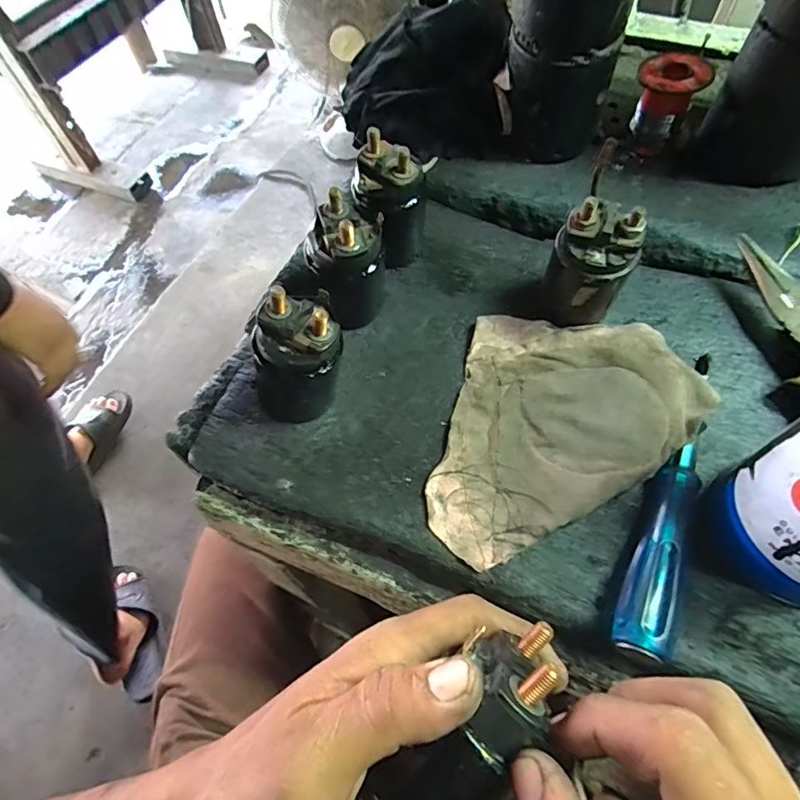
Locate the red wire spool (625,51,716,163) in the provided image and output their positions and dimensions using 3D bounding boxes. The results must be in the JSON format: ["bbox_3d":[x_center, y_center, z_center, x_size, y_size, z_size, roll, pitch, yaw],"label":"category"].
[{"bbox_3d":[0.208,-0.230,0.396,0.048,0.061,0.045,-1,61,3],"label":"red wire spool"}]

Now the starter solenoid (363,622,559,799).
[{"bbox_3d":[0.026,0.129,0.188,0.038,0.036,0.093,34,95,20],"label":"starter solenoid"}]

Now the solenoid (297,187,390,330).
[{"bbox_3d":[-0.034,-0.081,0.324,0.053,0.091,0.055,-6,61,0],"label":"solenoid"}]

